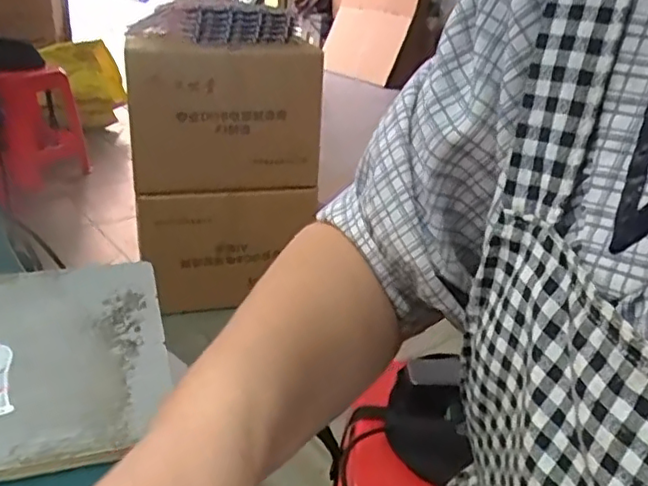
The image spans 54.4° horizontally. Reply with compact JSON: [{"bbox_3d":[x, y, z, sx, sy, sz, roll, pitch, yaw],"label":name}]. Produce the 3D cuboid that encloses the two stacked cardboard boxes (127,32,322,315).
[{"bbox_3d":[-0.230,-0.156,1.583,0.456,0.664,0.227,-4,29,-13],"label":"two stacked cardboard boxes"}]

